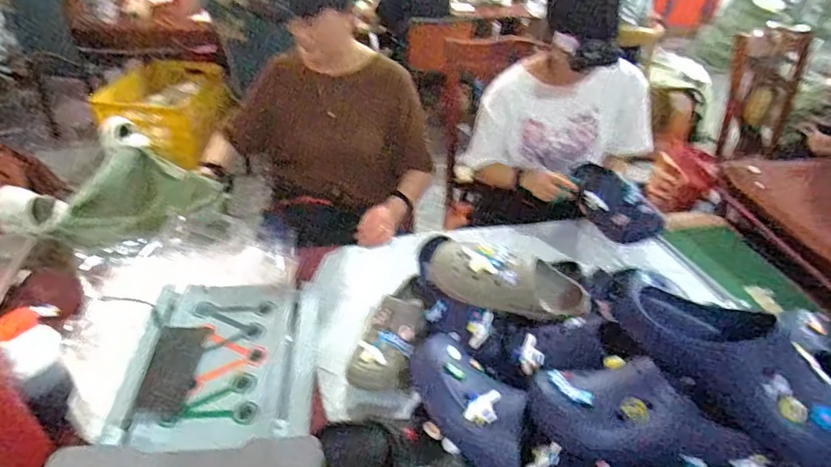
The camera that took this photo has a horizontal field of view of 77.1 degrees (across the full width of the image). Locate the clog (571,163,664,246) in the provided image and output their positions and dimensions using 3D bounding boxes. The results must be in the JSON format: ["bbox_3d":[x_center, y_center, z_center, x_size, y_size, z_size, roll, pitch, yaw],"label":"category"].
[{"bbox_3d":[0.432,-0.070,1.164,0.074,0.101,0.241,-14,40,-21],"label":"clog"}]

